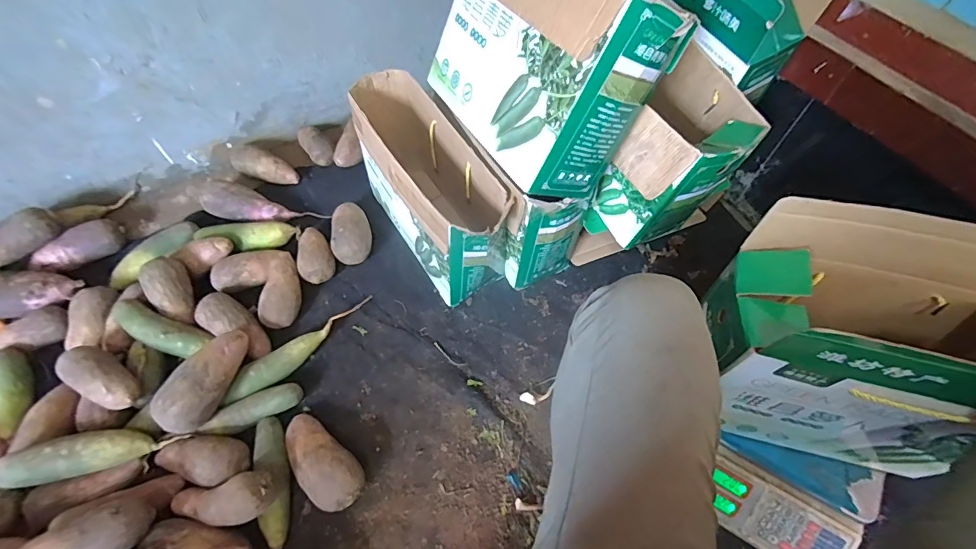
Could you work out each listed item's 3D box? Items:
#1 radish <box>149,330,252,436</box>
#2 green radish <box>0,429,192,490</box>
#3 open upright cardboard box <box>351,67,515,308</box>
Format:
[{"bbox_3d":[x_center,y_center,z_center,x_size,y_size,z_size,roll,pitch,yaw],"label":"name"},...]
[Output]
[{"bbox_3d":[-0.463,0.175,0.740,0.068,0.082,0.176,25,61,13],"label":"radish"},{"bbox_3d":[-0.606,0.271,0.685,0.236,0.049,0.061,-7,58,-22],"label":"green radish"},{"bbox_3d":[-0.113,-0.161,0.870,0.143,0.284,0.419,-28,63,-17],"label":"open upright cardboard box"}]

